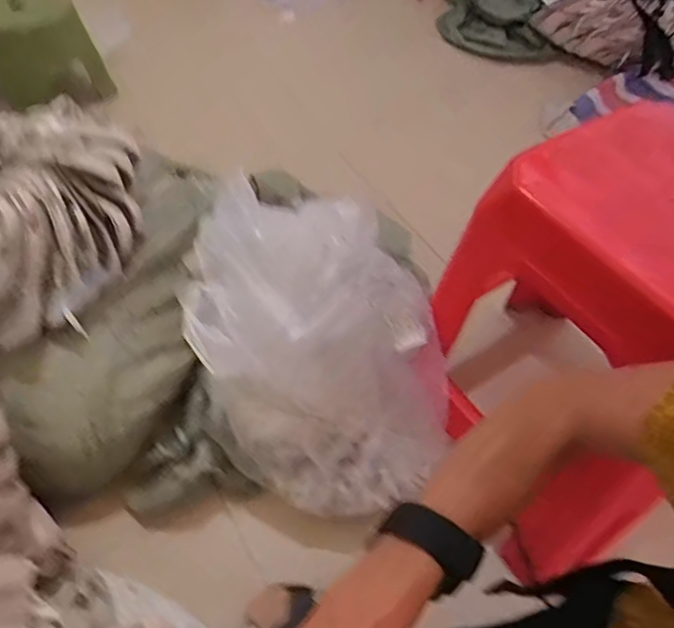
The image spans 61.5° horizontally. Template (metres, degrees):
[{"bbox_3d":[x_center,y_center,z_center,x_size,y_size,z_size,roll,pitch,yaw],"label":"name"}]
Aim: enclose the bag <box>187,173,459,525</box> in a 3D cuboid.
[{"bbox_3d":[-0.044,0.030,0.791,0.290,0.262,0.432,-18,56,-17],"label":"bag"}]

